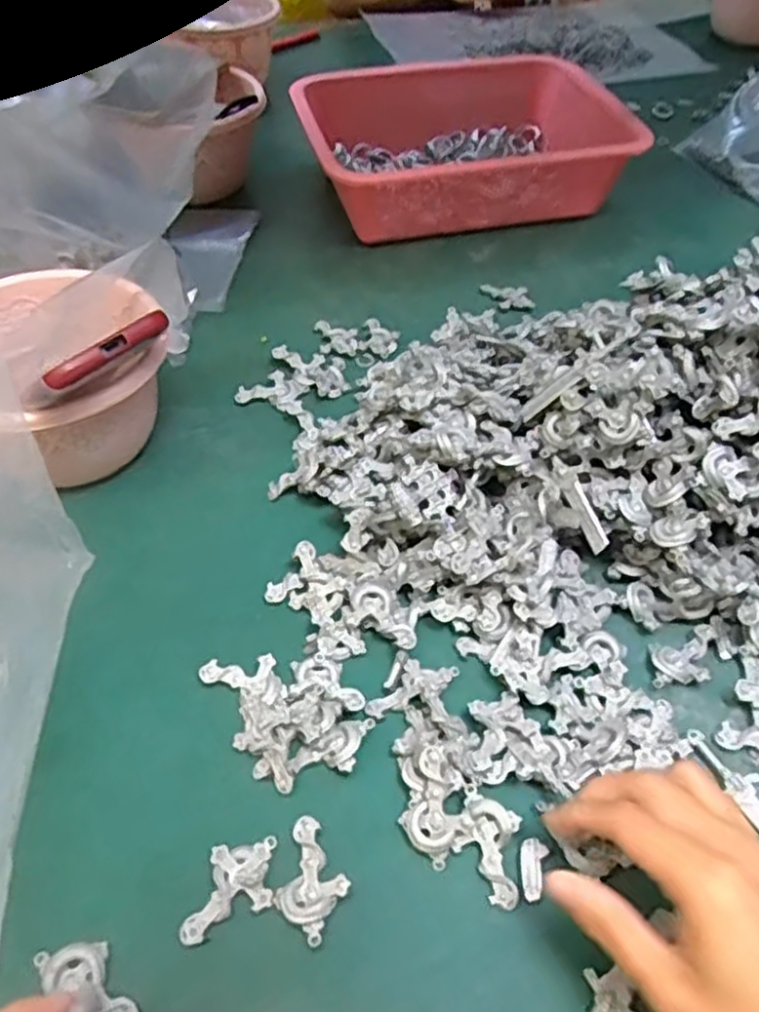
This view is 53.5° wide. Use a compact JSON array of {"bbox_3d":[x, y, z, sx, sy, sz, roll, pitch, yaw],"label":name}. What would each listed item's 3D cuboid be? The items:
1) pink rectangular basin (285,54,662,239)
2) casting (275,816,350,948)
[{"bbox_3d":[0.078,-0.351,0.735,0.300,0.082,0.207,-5,48,-7],"label":"pink rectangular basin"},{"bbox_3d":[-0.032,0.164,0.331,0.030,0.006,0.048,-22,53,-21],"label":"casting"}]

